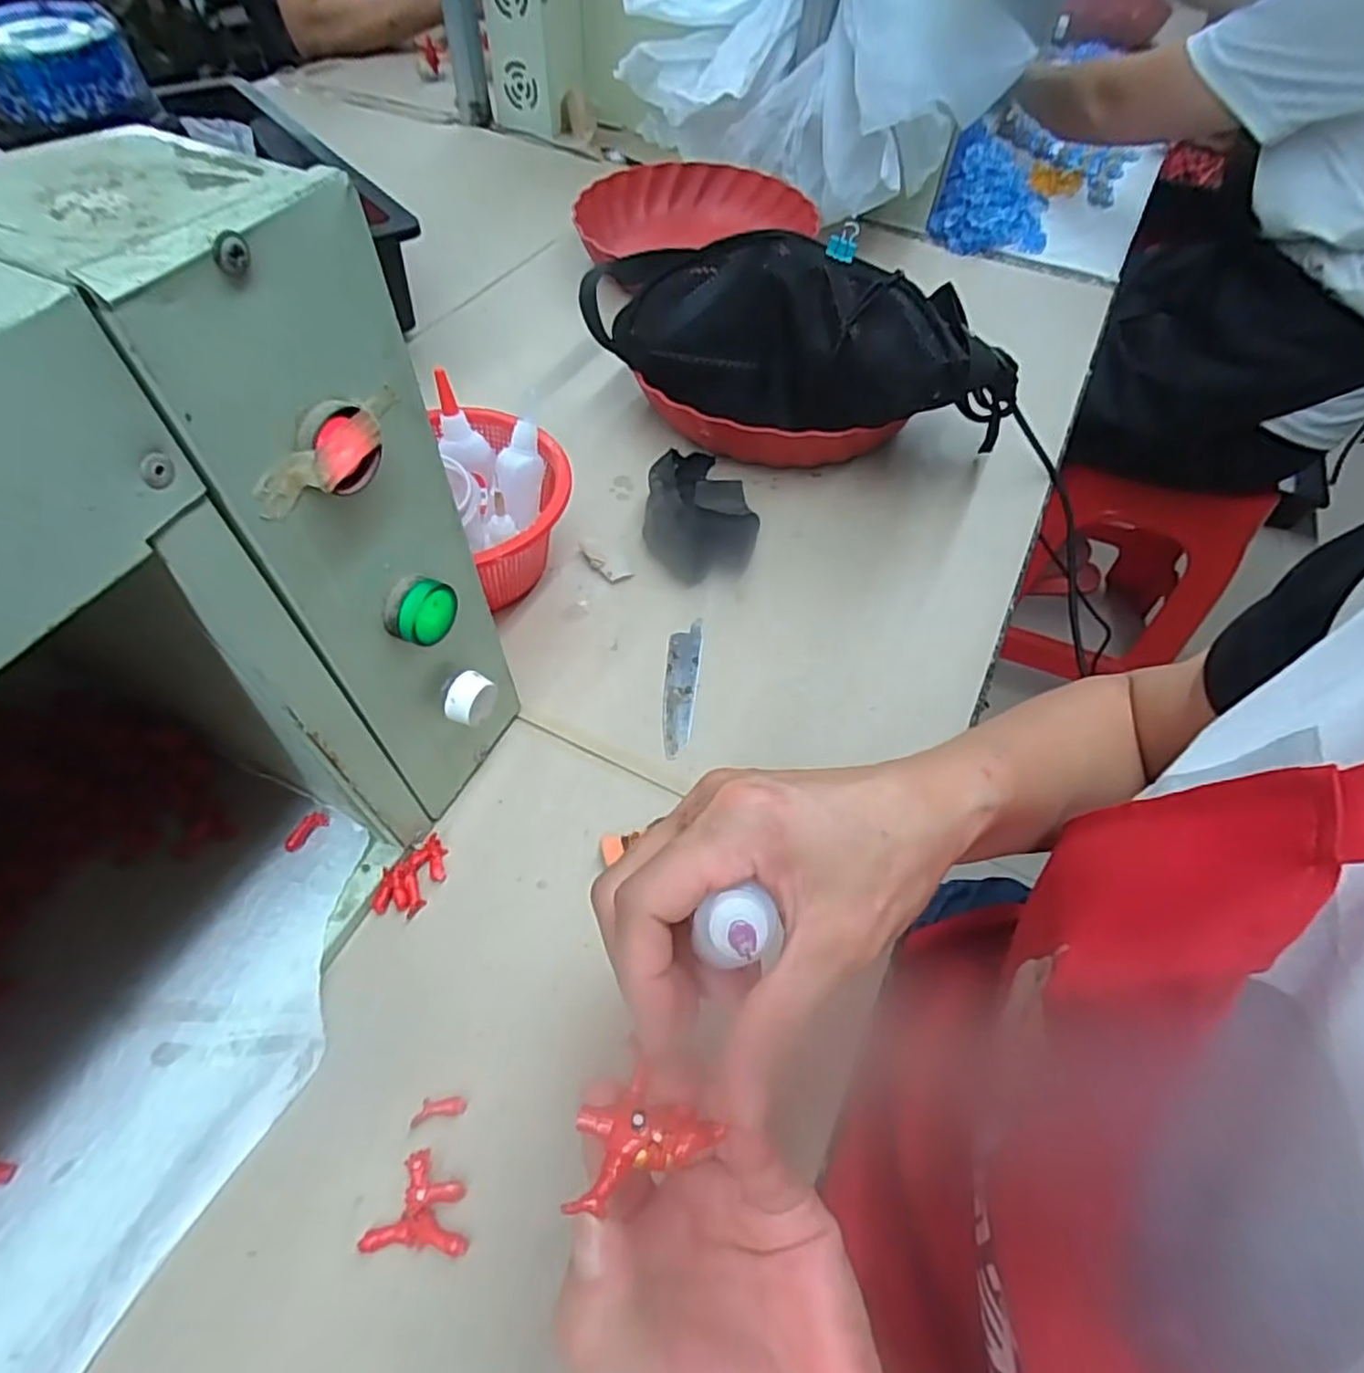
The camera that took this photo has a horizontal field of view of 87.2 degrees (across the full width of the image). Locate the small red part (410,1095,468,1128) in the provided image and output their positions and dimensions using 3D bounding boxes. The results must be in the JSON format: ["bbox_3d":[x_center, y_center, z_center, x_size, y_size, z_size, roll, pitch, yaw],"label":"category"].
[{"bbox_3d":[-0.108,0.185,0.316,0.023,0.004,0.009,-10,57,-12],"label":"small red part"}]

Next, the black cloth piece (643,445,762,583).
[{"bbox_3d":[0.012,-0.125,0.521,0.076,0.038,0.095,-6,56,-9],"label":"black cloth piece"}]

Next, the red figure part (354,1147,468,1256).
[{"bbox_3d":[-0.107,0.212,0.294,0.040,0.009,0.034,5,55,-1],"label":"red figure part"}]

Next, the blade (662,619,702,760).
[{"bbox_3d":[0.000,-0.002,0.457,0.022,0.004,0.104,6,55,-1],"label":"blade"}]

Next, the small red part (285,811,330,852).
[{"bbox_3d":[-0.195,0.074,0.370,0.010,0.004,0.024,35,60,18],"label":"small red part"}]

